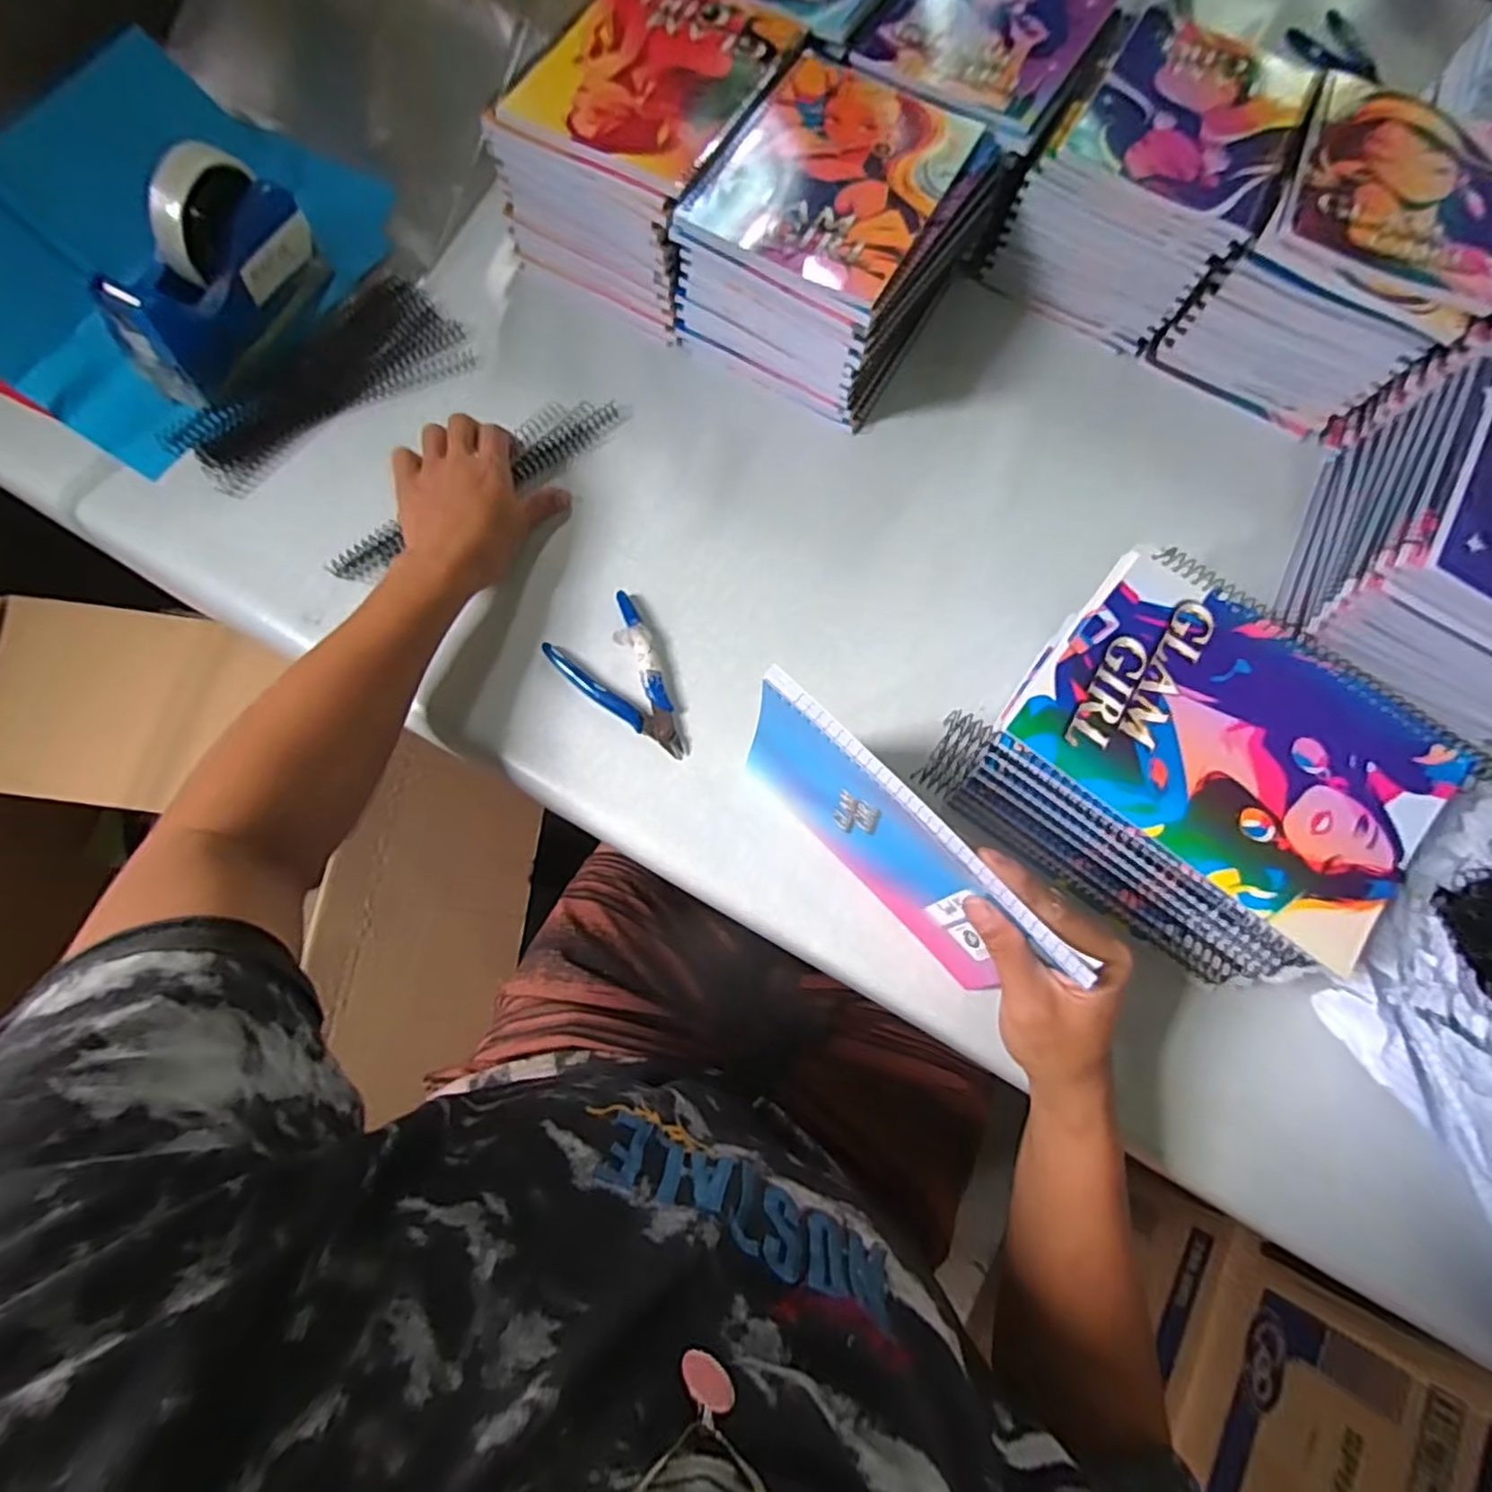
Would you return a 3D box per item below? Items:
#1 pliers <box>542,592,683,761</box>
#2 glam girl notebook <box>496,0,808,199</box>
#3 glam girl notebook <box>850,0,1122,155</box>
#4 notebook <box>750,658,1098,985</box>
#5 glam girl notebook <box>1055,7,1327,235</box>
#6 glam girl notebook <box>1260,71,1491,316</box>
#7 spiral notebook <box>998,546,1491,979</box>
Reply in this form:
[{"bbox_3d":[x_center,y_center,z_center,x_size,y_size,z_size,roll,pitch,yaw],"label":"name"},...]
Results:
[{"bbox_3d":[-0.080,-0.041,0.475,0.067,0.010,0.117,-33,78,-11],"label":"pliers"},{"bbox_3d":[-0.060,-0.484,0.496,0.147,0.008,0.198,26,74,5],"label":"glam girl notebook"},{"bbox_3d":[0.189,-0.551,0.533,0.150,0.008,0.192,30,75,6],"label":"glam girl notebook"},{"bbox_3d":[0.075,0.054,0.380,0.017,0.144,0.192,-43,80,-13],"label":"notebook"},{"bbox_3d":[0.337,-0.470,0.513,0.145,0.005,0.192,29,75,6],"label":"glam girl notebook"},{"bbox_3d":[0.477,-0.399,0.500,0.159,0.016,0.191,27,74,6],"label":"glam girl notebook"},{"bbox_3d":[0.260,-0.003,0.368,0.202,0.011,0.149,38,76,9],"label":"spiral notebook"}]

